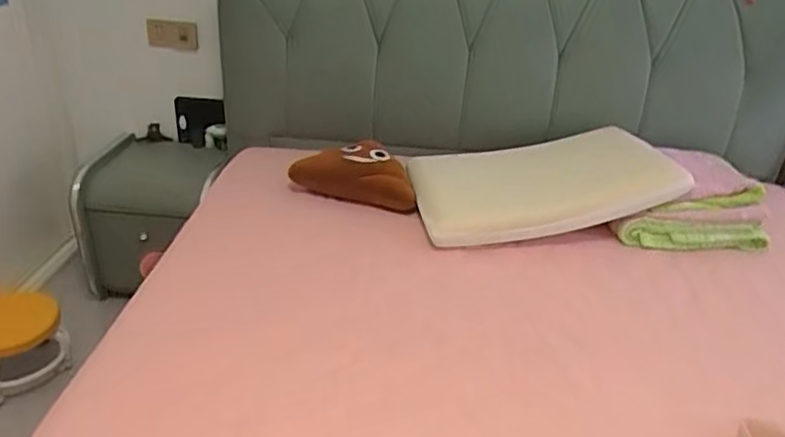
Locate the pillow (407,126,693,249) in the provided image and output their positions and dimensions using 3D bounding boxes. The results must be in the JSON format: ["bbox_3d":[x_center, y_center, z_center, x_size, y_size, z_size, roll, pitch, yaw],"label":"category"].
[{"bbox_3d":[0.385,-0.121,1.614,0.654,0.098,0.385,-14,44,0],"label":"pillow"}]

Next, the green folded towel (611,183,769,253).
[{"bbox_3d":[0.763,0.019,1.517,0.365,0.140,0.110,-1,29,-8],"label":"green folded towel"}]

